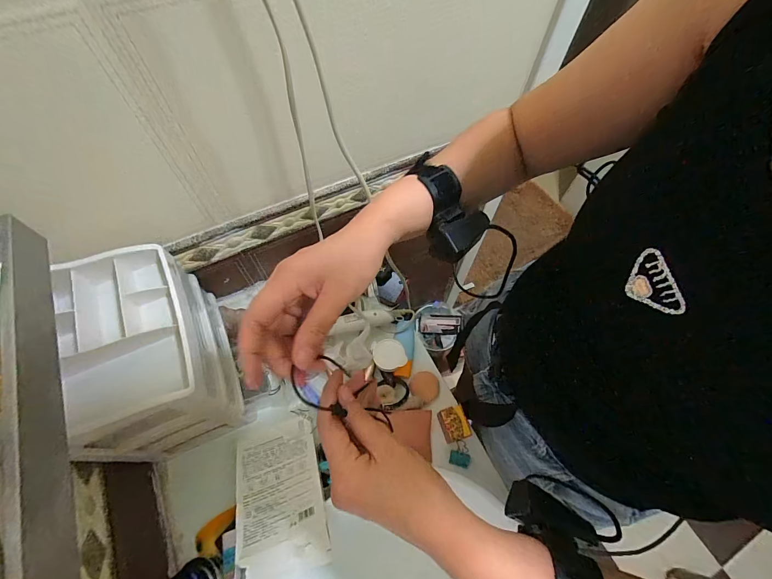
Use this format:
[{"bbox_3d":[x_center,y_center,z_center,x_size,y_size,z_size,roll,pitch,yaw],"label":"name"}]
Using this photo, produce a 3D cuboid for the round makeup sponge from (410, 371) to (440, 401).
[{"bbox_3d":[0.071,0.179,0.635,0.050,0.010,0.055,1,62,-1],"label":"round makeup sponge"}]

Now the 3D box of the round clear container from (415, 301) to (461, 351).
[{"bbox_3d":[0.205,0.149,1.340,0.167,0.075,0.177,-5,72,16],"label":"round clear container"}]

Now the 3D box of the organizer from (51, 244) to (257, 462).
[{"bbox_3d":[-0.344,0.096,0.502,0.163,0.209,0.235,-23,65,-13],"label":"organizer"}]

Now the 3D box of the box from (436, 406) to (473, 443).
[{"bbox_3d":[0.113,0.230,0.584,0.041,0.048,0.052,-13,63,-9],"label":"box"}]

